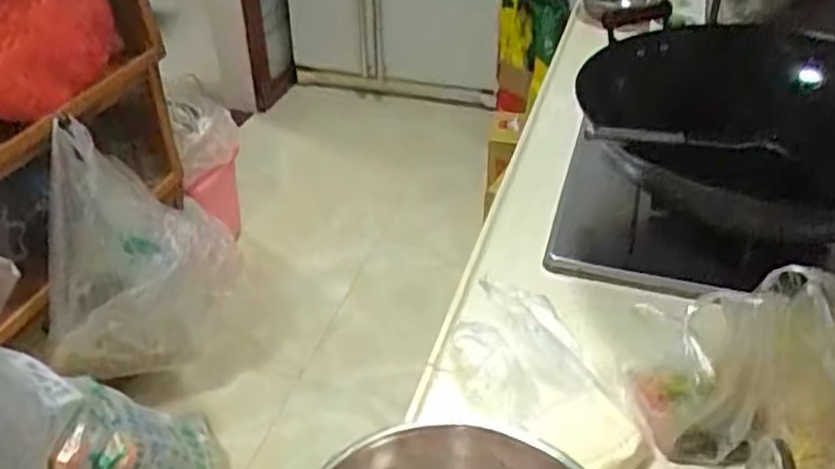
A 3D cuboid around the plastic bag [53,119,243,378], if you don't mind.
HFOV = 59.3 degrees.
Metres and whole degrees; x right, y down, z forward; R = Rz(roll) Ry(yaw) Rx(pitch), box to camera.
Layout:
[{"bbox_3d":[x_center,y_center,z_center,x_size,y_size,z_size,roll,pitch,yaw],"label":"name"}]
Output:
[{"bbox_3d":[-0.582,0.015,1.510,0.379,0.464,0.224,-11,37,-15],"label":"plastic bag"}]

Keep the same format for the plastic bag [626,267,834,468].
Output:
[{"bbox_3d":[0.298,0.121,0.662,0.197,0.158,0.092,9,37,14],"label":"plastic bag"}]

